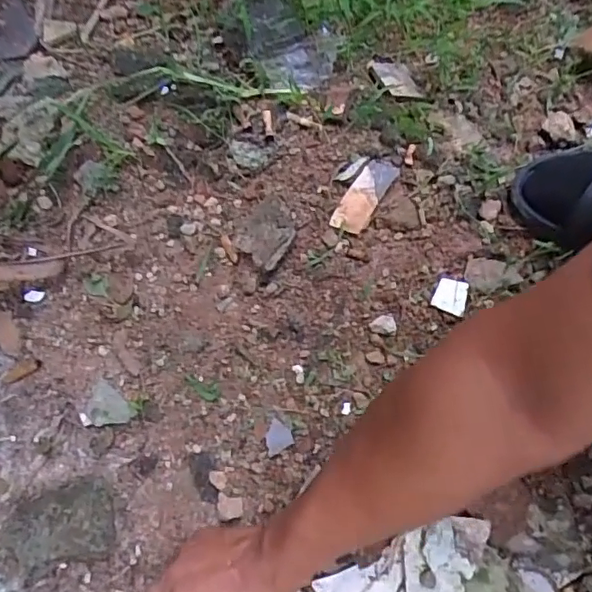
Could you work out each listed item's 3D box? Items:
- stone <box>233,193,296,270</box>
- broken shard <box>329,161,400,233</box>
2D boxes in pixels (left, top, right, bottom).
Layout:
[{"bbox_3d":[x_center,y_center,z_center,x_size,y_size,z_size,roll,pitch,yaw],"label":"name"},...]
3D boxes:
[{"bbox_3d":[-0.029,-0.069,0.591,0.069,0.012,0.069,-6,69,16],"label":"stone"},{"bbox_3d":[0.075,-0.109,0.601,0.034,0.009,0.095,35,79,-10],"label":"broken shard"}]

